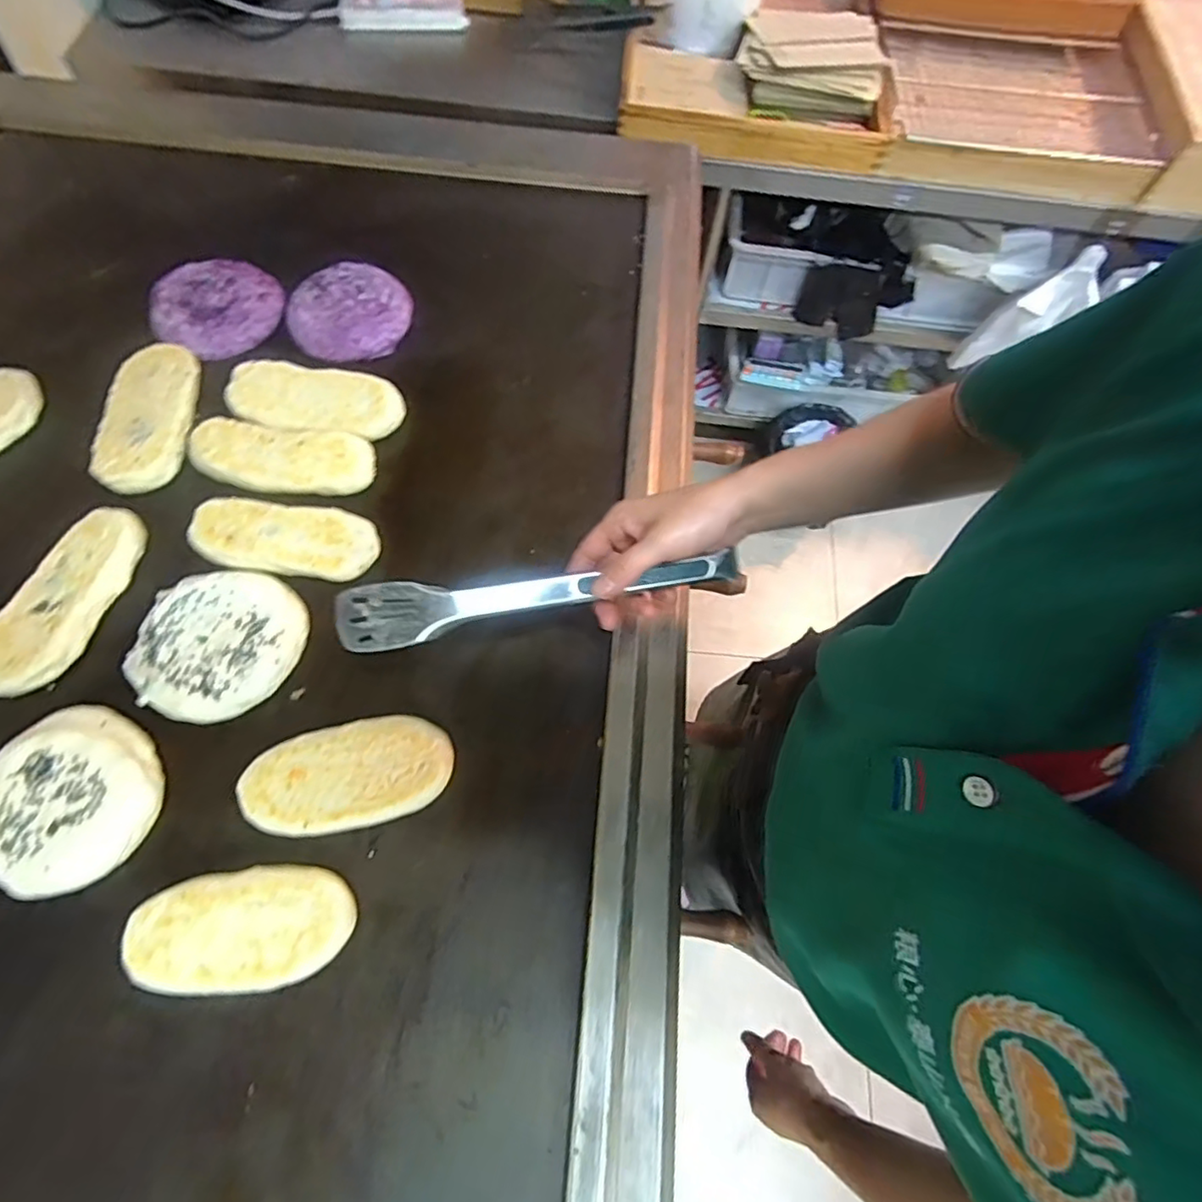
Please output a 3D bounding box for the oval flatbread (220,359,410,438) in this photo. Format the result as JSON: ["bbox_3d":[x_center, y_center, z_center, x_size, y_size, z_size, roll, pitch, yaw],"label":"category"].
[{"bbox_3d":[-0.264,-0.186,0.573,0.152,0.018,0.066,8,68,1],"label":"oval flatbread"}]

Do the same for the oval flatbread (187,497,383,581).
[{"bbox_3d":[-0.265,-0.052,0.521,0.148,0.023,0.058,7,68,1],"label":"oval flatbread"}]

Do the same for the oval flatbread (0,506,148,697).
[{"bbox_3d":[-0.430,-0.003,0.499,0.063,0.025,0.161,13,68,3],"label":"oval flatbread"}]

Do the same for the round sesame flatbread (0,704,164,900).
[{"bbox_3d":[-0.381,0.142,0.443,0.113,0.027,0.117,1,68,-2],"label":"round sesame flatbread"}]

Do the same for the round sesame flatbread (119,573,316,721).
[{"bbox_3d":[-0.300,0.034,0.489,0.112,0.026,0.121,1,68,-2],"label":"round sesame flatbread"}]

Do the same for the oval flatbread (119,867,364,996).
[{"bbox_3d":[-0.239,0.220,0.419,0.138,0.024,0.072,-2,68,-3],"label":"oval flatbread"}]

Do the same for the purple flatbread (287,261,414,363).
[{"bbox_3d":[-0.250,-0.288,0.621,0.114,0.026,0.107,1,68,-2],"label":"purple flatbread"}]

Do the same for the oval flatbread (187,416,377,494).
[{"bbox_3d":[-0.281,-0.125,0.546,0.153,0.028,0.061,5,68,0],"label":"oval flatbread"}]

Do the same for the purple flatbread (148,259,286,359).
[{"bbox_3d":[-0.376,-0.292,0.607,0.115,0.009,0.110,23,69,7],"label":"purple flatbread"}]

